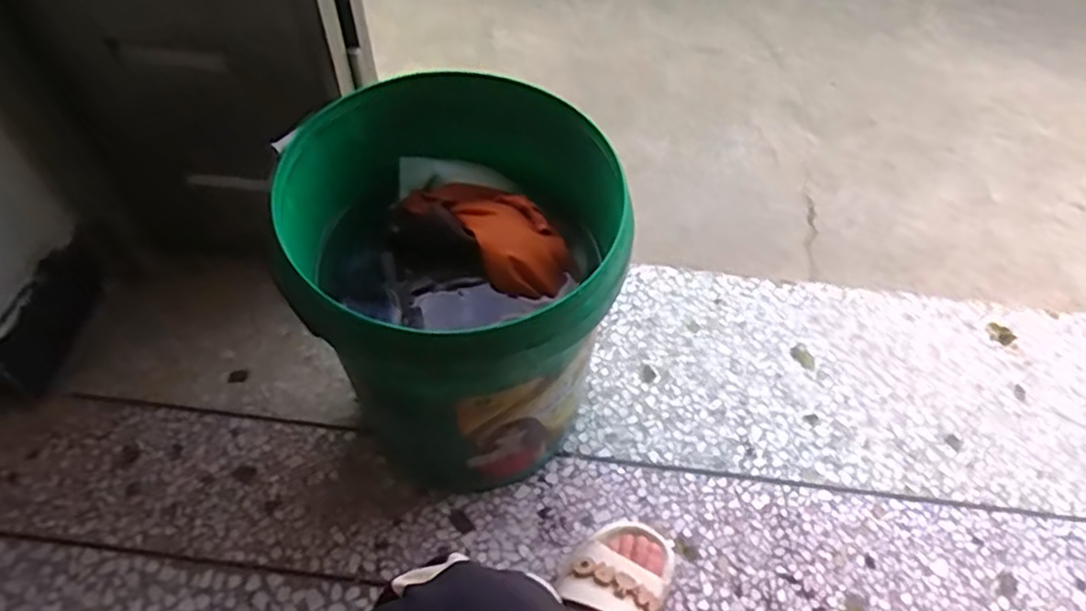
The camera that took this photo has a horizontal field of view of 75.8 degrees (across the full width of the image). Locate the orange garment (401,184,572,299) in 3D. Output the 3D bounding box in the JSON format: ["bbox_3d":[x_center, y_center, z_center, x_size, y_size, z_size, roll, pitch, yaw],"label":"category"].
[{"bbox_3d":[-0.055,-0.084,0.723,0.085,0.058,0.204,-37,65,-24],"label":"orange garment"}]

